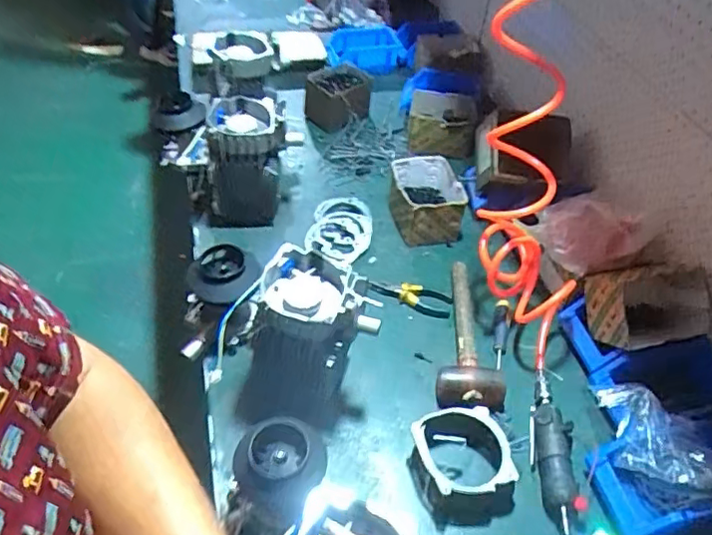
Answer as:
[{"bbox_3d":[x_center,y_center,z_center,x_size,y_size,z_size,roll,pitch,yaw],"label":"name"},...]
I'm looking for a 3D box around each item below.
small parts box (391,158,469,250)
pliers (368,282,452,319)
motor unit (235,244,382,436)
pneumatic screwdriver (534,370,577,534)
[{"bbox_3d":[0.132,-0.124,1.112,0.126,0.100,0.147,-3,49,-7],"label":"small parts box"},{"bbox_3d":[0.091,0.054,0.999,0.145,0.027,0.051,12,49,7],"label":"pliers"},{"bbox_3d":[-0.067,0.110,0.825,0.172,0.231,0.136,20,50,14],"label":"motor unit"},{"bbox_3d":[0.272,0.291,0.774,0.055,0.039,0.361,7,48,2],"label":"pneumatic screwdriver"}]

